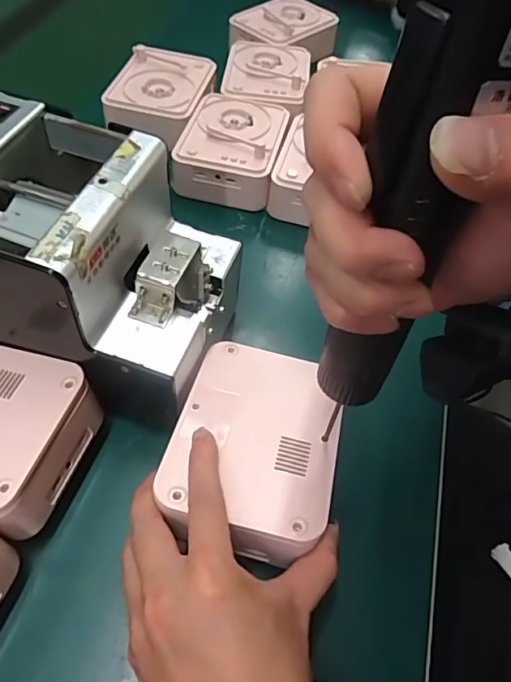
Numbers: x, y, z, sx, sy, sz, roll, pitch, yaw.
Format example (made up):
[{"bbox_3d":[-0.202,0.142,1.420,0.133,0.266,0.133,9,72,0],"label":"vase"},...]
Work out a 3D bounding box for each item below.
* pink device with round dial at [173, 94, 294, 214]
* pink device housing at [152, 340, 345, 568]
[{"bbox_3d":[-0.022,-0.198,0.516,0.100,0.046,0.132,10,55,5],"label":"pink device with round dial"},{"bbox_3d":[0.002,0.060,0.314,0.096,0.033,0.130,11,55,6],"label":"pink device housing"}]

